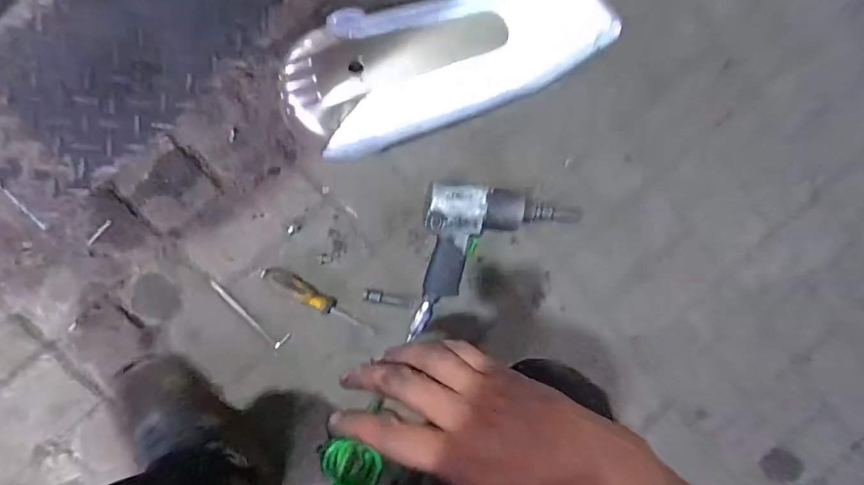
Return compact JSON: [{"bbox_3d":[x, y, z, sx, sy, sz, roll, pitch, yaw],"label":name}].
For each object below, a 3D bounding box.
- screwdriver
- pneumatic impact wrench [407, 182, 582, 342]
[{"bbox_3d":[-0.169,0.090,0.622,0.185,0.027,0.030,33,91,-10],"label":"screwdriver"},{"bbox_3d":[0.097,0.038,0.629,0.236,0.067,0.231,7,95,-9],"label":"pneumatic impact wrench"}]

